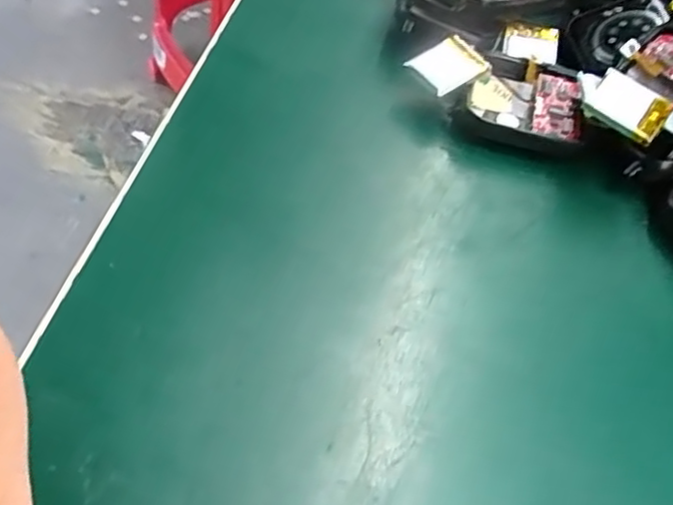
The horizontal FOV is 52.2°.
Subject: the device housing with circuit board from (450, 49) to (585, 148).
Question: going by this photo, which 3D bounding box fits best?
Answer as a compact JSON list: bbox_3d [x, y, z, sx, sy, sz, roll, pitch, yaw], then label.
[{"bbox_3d":[0.061,-0.049,0.225,0.038,0.010,0.036,20,52,5],"label":"device housing with circuit board"}]

